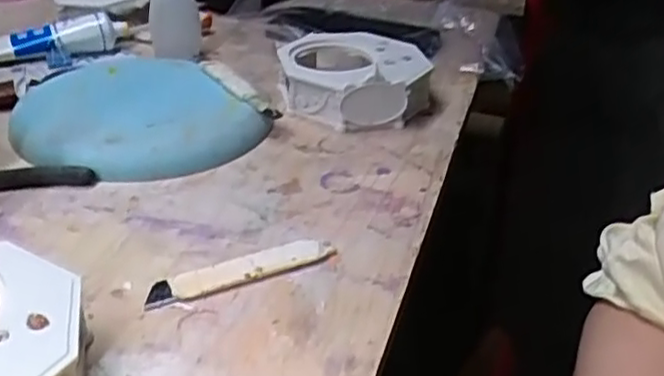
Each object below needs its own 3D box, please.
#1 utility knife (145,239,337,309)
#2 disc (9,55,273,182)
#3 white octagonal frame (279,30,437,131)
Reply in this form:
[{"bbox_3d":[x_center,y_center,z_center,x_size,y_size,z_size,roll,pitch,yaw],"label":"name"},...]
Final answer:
[{"bbox_3d":[-0.047,0.044,0.362,0.100,0.006,0.022,-11,34,-22],"label":"utility knife"},{"bbox_3d":[-0.150,-0.057,0.494,0.149,0.025,0.177,-20,38,-33],"label":"disc"},{"bbox_3d":[0.018,-0.088,0.535,0.115,0.040,0.120,6,31,5],"label":"white octagonal frame"}]

